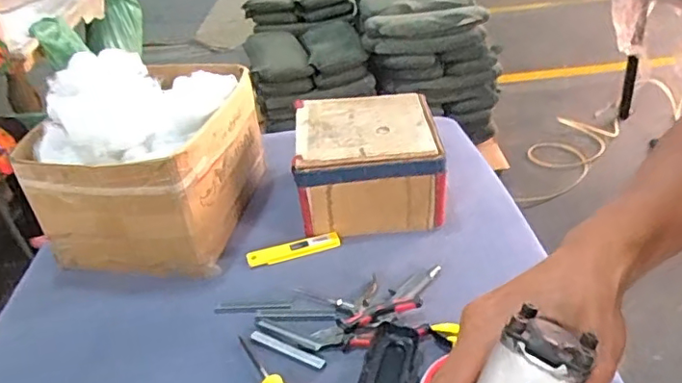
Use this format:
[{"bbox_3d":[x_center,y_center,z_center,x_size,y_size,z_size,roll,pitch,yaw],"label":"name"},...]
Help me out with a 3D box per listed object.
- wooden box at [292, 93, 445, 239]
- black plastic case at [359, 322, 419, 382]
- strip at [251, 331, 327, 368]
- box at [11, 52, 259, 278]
[{"bbox_3d":[0.042,-0.045,0.885,0.214,0.131,0.212,-6,33,0],"label":"wooden box"},{"bbox_3d":[0.052,0.196,0.618,0.055,0.025,0.112,4,34,15],"label":"black plastic case"},{"bbox_3d":[-0.063,0.185,0.660,0.101,0.005,0.013,13,38,28],"label":"strip"},{"bbox_3d":[-0.277,-0.061,0.850,0.241,0.236,0.303,3,34,15],"label":"box"}]

